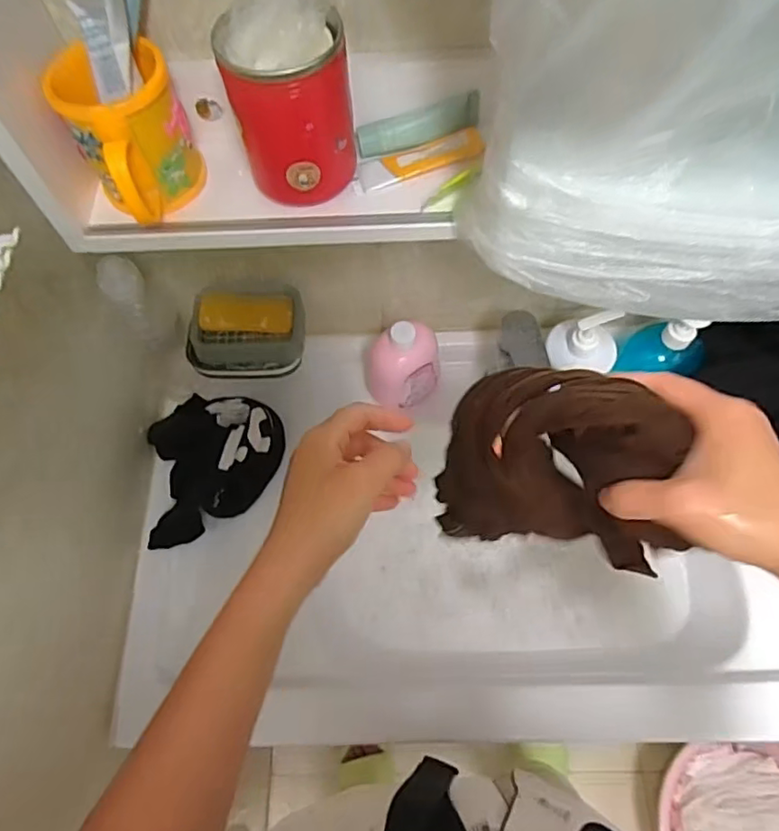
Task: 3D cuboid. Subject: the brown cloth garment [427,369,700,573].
[{"bbox_3d":[0.122,0.034,0.409,0.160,0.156,0.094,14,65,9],"label":"brown cloth garment"}]

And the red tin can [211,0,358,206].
[{"bbox_3d":[-0.068,-0.217,0.418,0.084,0.115,0.077,-11,64,-4],"label":"red tin can"}]

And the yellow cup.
[{"bbox_3d":[-0.184,-0.204,0.434,0.083,0.091,0.108,-32,67,-13],"label":"yellow cup"}]

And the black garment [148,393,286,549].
[{"bbox_3d":[-0.208,0.052,0.700,0.161,0.062,0.177,-11,64,-4],"label":"black garment"}]

